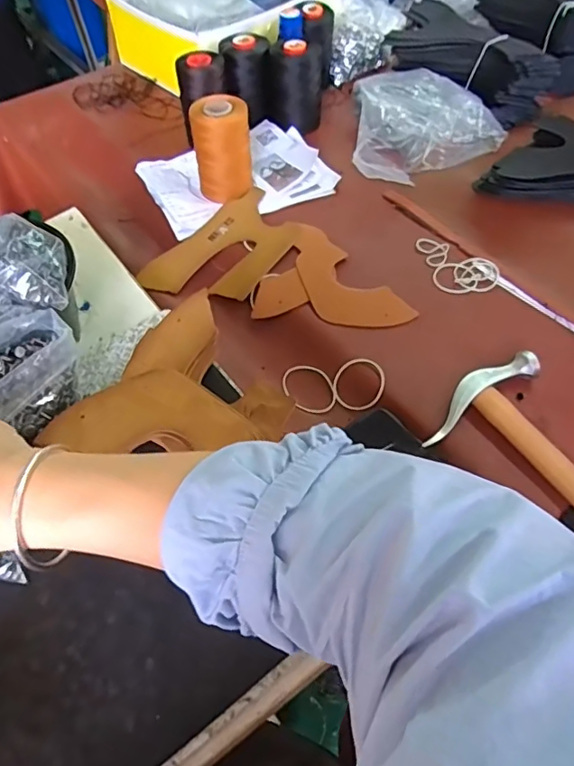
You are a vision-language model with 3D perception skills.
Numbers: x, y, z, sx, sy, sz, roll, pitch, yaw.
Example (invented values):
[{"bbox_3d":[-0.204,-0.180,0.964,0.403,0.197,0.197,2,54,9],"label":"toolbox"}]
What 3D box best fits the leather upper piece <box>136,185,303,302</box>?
[{"bbox_3d":[-0.066,-0.152,0.616,0.115,0.020,0.189,35,63,24],"label":"leather upper piece"}]

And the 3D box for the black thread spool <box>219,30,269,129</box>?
[{"bbox_3d":[-0.053,-0.416,0.731,0.063,0.103,0.067,-1,55,2],"label":"black thread spool"}]

